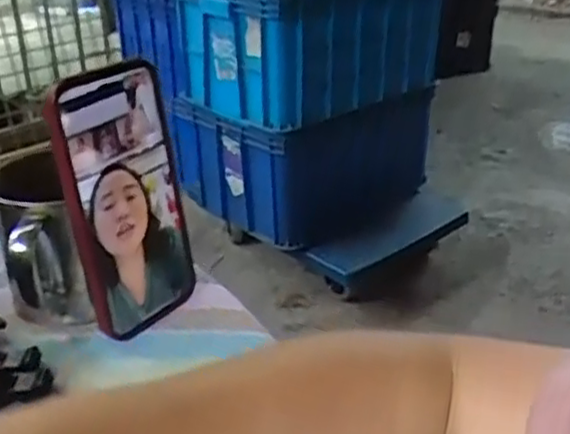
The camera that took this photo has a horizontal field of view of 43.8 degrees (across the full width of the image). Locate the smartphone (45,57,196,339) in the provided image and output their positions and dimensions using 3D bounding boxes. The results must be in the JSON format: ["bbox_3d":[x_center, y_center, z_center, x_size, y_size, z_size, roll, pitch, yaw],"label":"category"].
[{"bbox_3d":[-0.092,-0.010,0.422,0.012,0.156,0.076,11,27,38],"label":"smartphone"}]

